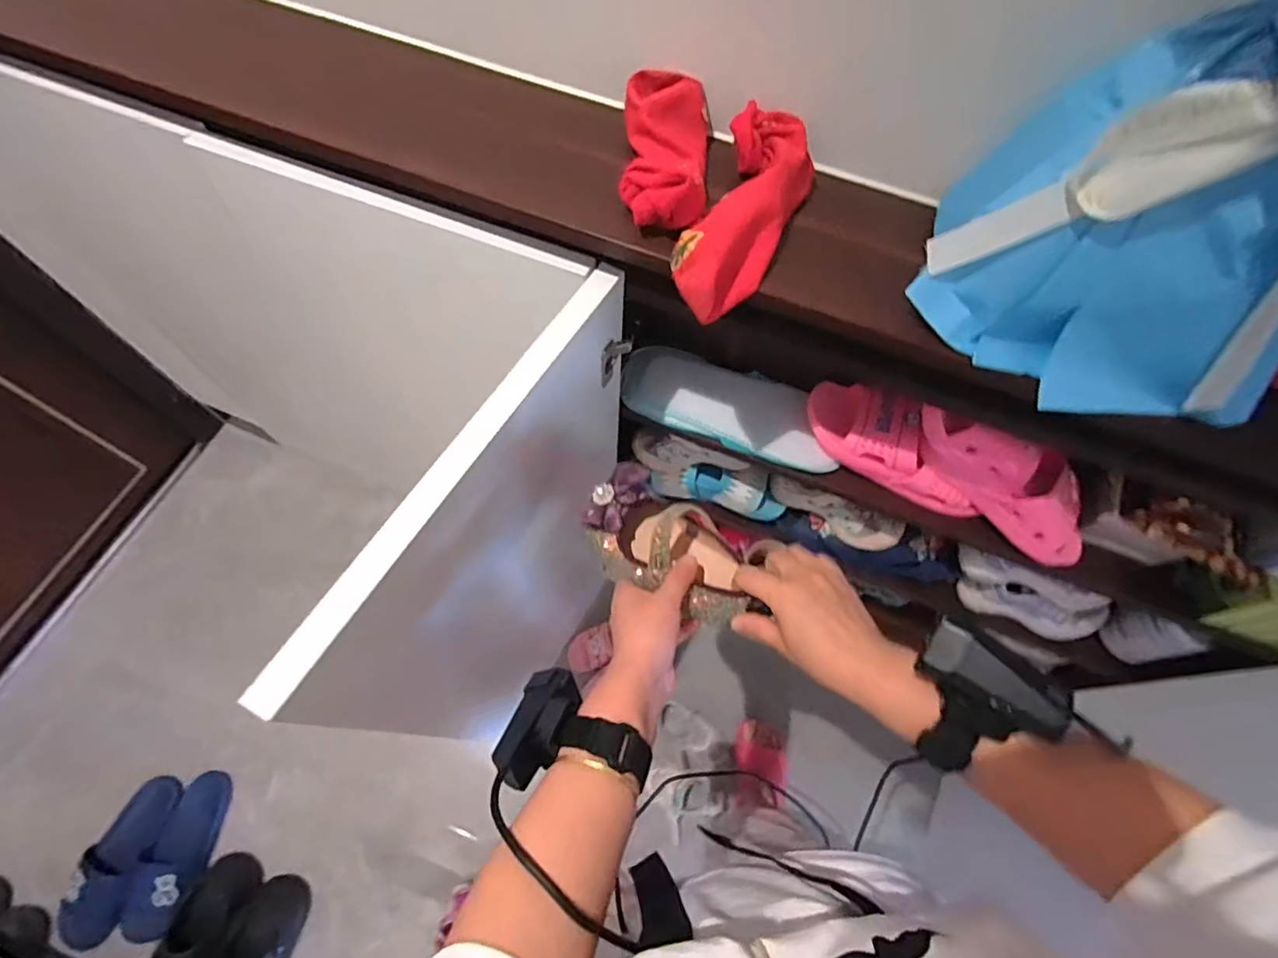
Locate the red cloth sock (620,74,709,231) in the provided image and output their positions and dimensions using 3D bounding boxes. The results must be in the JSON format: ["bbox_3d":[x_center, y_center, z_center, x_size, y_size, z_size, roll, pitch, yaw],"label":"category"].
[{"bbox_3d":[0.022,-0.271,0.465,0.071,0.047,0.158,6,65,-1],"label":"red cloth sock"}]

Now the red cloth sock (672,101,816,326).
[{"bbox_3d":[0.083,-0.210,0.453,0.071,0.050,0.181,23,66,7],"label":"red cloth sock"}]

